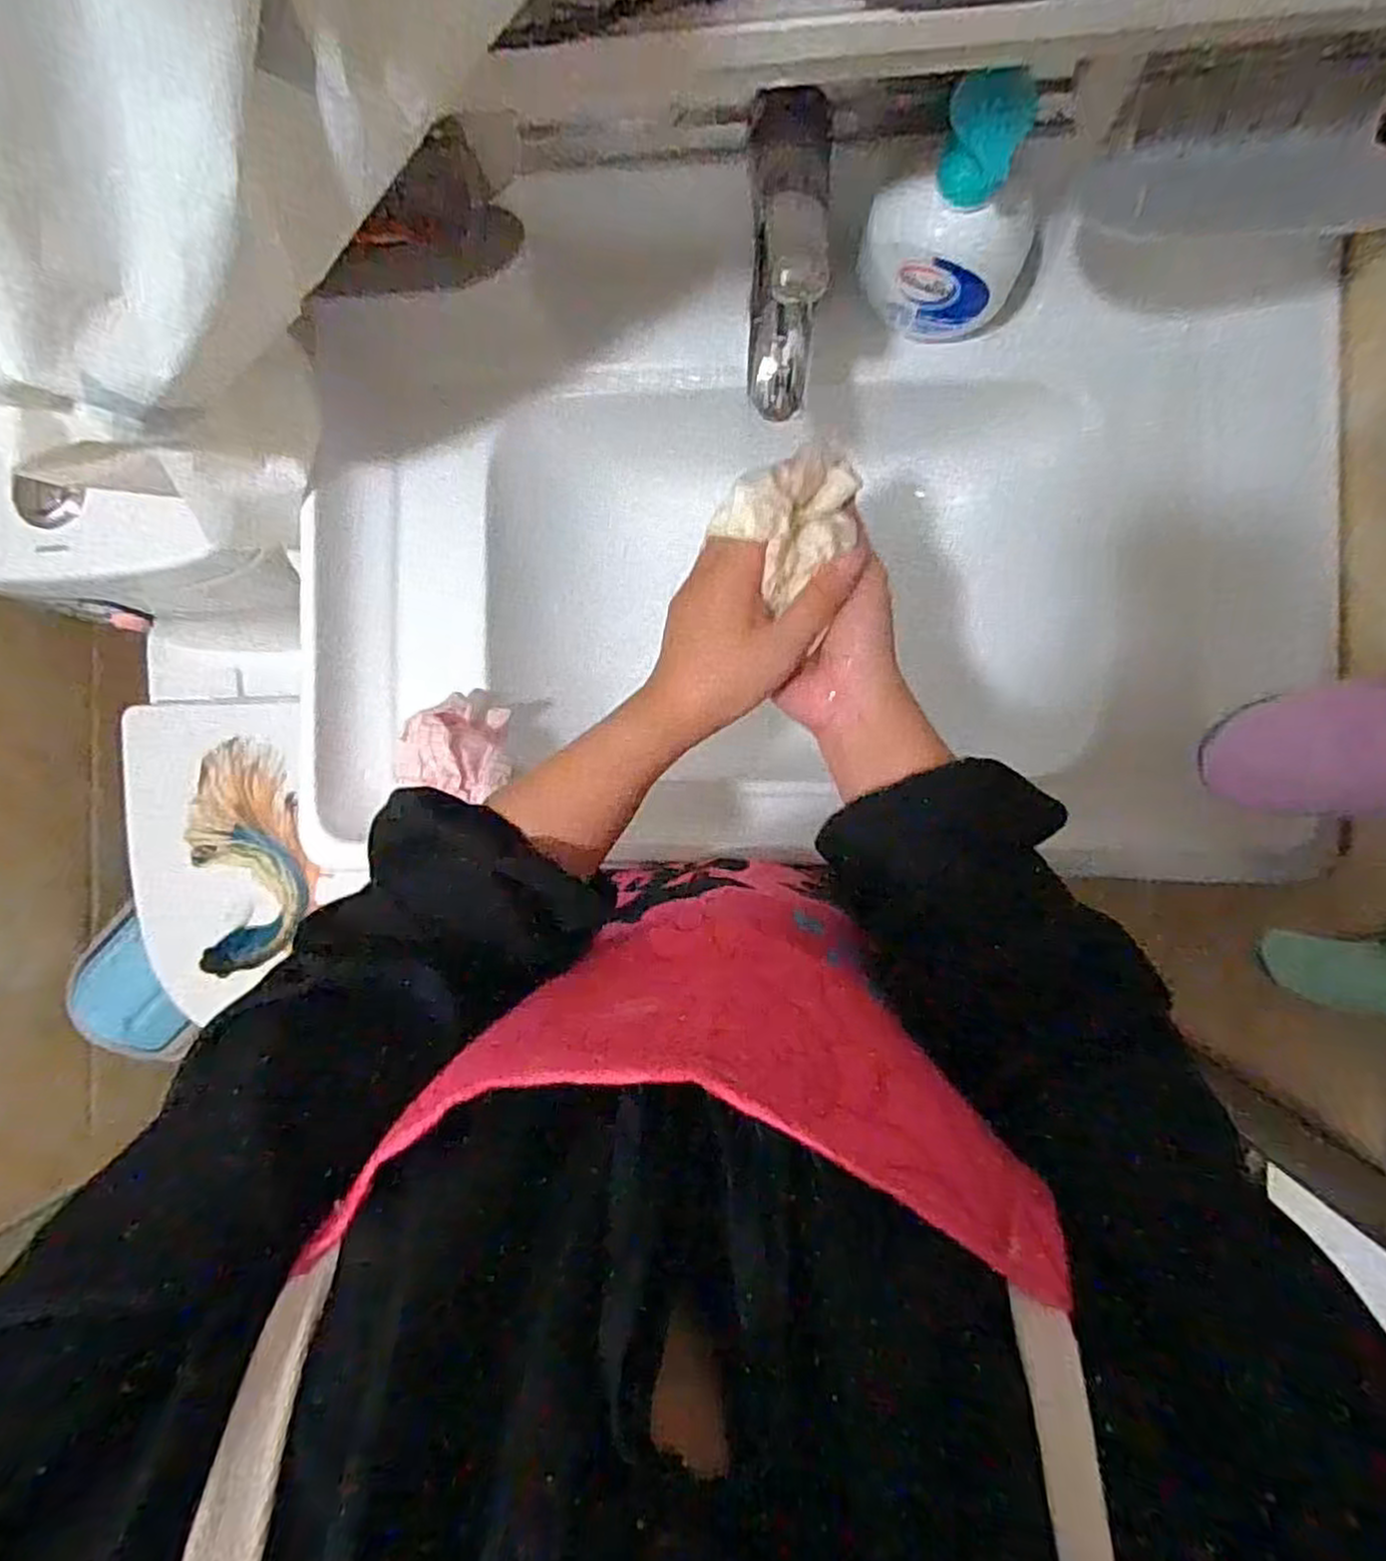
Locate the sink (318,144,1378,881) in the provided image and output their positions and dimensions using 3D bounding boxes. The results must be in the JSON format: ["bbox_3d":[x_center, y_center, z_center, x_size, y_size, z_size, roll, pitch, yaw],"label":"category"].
[{"bbox_3d":[0.075,-0.157,0.589,0.685,0.154,0.405,3,90,6],"label":"sink"}]

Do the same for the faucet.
[{"bbox_3d":[0.052,-0.285,0.429,0.043,0.044,0.151,5,132,6],"label":"faucet"}]

